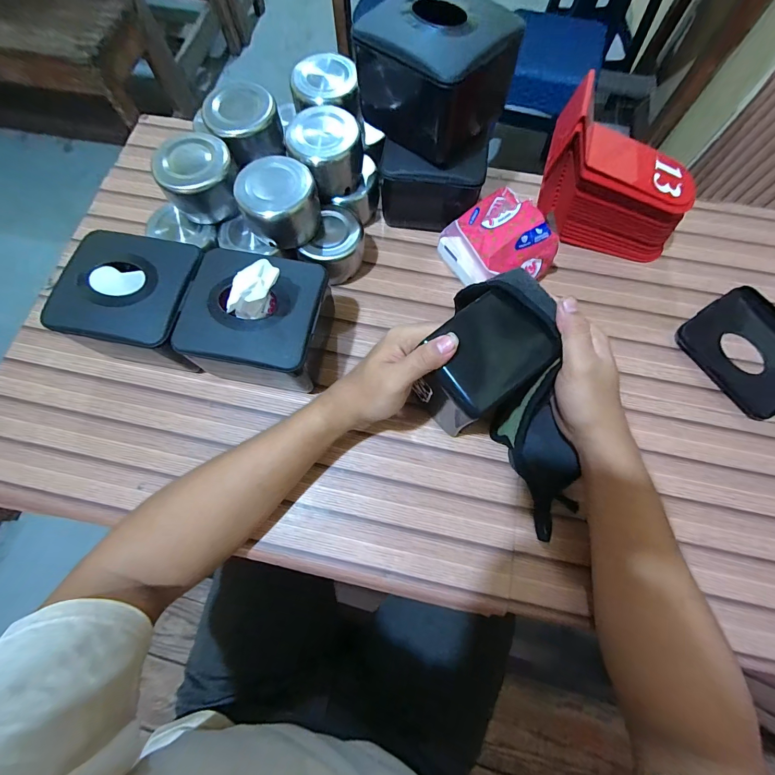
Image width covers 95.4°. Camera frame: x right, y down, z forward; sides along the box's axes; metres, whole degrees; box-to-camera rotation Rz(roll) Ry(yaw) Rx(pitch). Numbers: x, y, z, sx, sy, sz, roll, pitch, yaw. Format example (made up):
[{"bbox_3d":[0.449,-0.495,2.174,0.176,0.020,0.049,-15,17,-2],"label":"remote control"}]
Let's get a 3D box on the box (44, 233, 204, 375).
[{"bbox_3d":[-0.254,-0.082,0.376,0.135,0.093,0.126,11,73,3],"label":"box"}]

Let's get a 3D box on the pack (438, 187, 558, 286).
[{"bbox_3d":[0.125,-0.164,0.410,0.096,0.081,0.094,-25,75,-8],"label":"pack"}]

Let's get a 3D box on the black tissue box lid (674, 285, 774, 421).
[{"bbox_3d":[0.412,-0.042,0.401,0.112,0.022,0.129,-29,75,-9],"label":"black tissue box lid"}]

